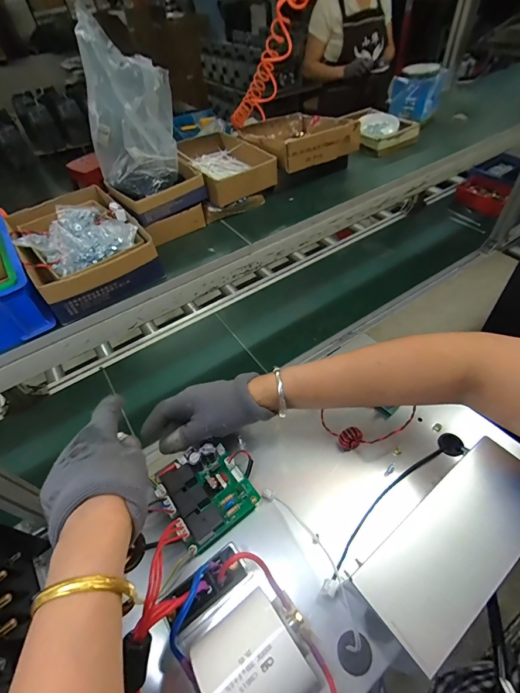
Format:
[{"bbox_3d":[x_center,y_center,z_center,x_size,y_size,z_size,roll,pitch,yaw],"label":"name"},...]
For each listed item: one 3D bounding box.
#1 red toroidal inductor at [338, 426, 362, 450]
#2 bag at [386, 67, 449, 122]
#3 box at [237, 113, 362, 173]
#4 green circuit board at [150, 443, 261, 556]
[{"bbox_3d":[0.110,0.113,0.420,0.028,0.021,0.018,-19,51,-10],"label":"red toroidal inductor"},{"bbox_3d":[0.375,-0.608,0.833,0.126,0.095,0.037,14,53,18],"label":"bag"},{"bbox_3d":[0.067,-0.441,0.712,0.185,0.060,0.231,-25,52,-14],"label":"box"},{"bbox_3d":[-0.062,0.156,0.379,0.086,0.029,0.097,-33,55,-20],"label":"green circuit board"}]

